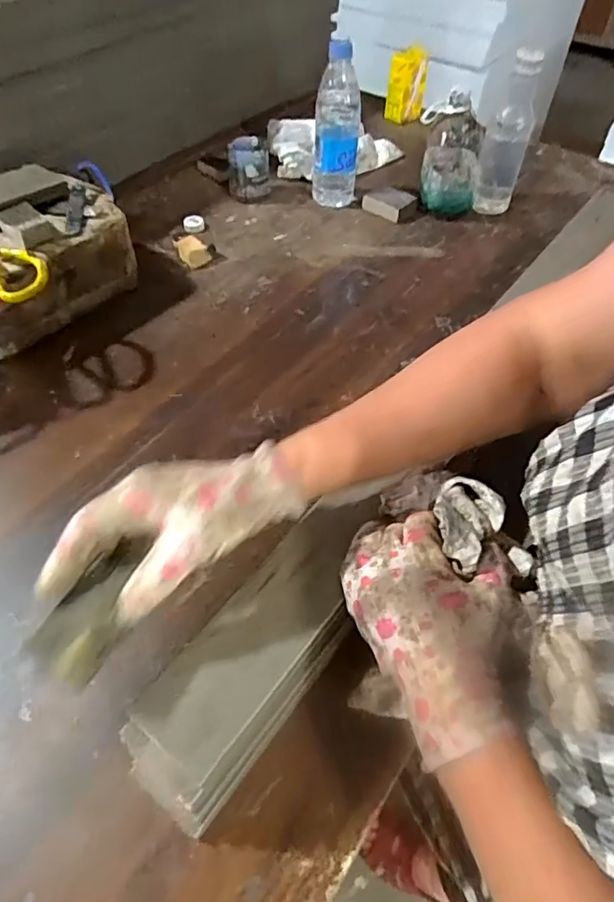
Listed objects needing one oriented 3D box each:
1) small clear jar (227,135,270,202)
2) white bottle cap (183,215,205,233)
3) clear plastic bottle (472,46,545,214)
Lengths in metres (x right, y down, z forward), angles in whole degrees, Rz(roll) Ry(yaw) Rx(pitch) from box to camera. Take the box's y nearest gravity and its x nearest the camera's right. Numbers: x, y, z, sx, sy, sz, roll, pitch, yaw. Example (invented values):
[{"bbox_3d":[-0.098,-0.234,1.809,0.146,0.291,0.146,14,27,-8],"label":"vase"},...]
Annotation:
[{"bbox_3d":[-0.088,-0.435,0.866,0.067,0.075,0.057,-2,52,-4],"label":"small clear jar"},{"bbox_3d":[-0.167,-0.337,0.826,0.030,0.018,0.030,1,52,-2],"label":"white bottle cap"},{"bbox_3d":[0.294,-0.458,0.817,0.063,0.206,0.058,18,53,12],"label":"clear plastic bottle"}]

